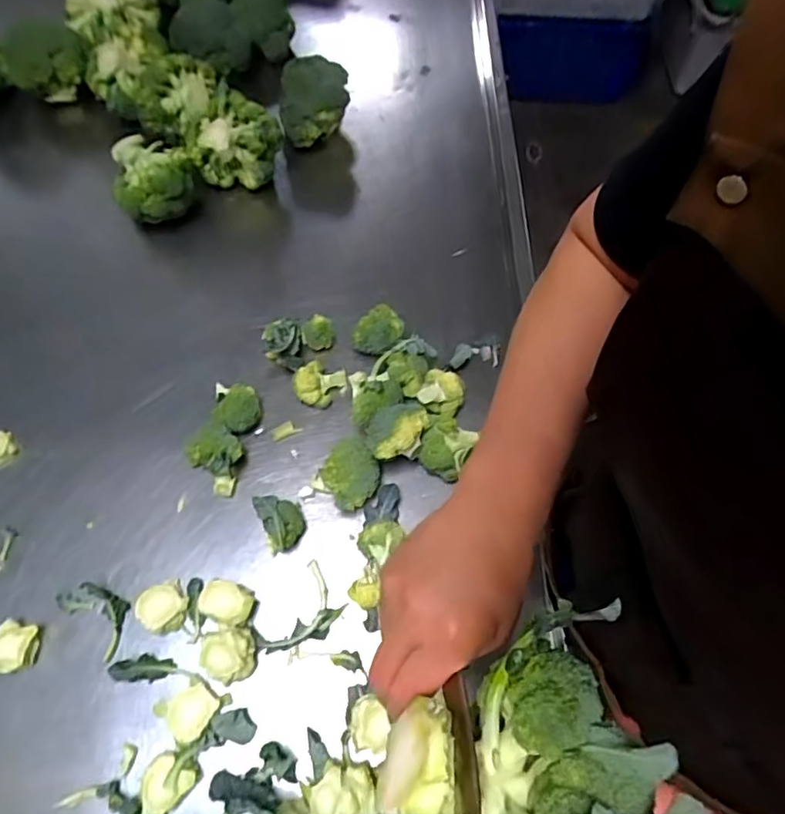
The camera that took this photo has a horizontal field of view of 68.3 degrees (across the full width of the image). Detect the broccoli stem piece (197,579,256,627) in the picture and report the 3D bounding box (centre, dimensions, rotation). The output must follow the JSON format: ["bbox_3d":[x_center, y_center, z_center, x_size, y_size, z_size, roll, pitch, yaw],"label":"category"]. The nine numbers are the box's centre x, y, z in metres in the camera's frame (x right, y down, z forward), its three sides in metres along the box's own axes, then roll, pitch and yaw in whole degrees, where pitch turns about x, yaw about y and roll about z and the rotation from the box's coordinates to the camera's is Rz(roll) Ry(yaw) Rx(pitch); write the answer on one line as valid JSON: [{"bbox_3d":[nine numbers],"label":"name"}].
[{"bbox_3d":[-0.171,0.204,0.600,0.053,0.041,0.041,16,66,5],"label":"broccoli stem piece"}]

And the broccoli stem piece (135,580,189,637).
[{"bbox_3d":[-0.237,0.208,0.599,0.048,0.029,0.048,1,66,-2],"label":"broccoli stem piece"}]

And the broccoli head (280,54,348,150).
[{"bbox_3d":[-0.113,-0.451,0.848,0.106,0.129,0.084,-13,67,-6],"label":"broccoli head"}]

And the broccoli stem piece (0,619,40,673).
[{"bbox_3d":[-0.381,0.241,0.582,0.040,0.029,0.045,8,66,3],"label":"broccoli stem piece"}]

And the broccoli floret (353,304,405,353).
[{"bbox_3d":[-0.016,-0.090,0.726,0.060,0.051,0.052,-42,72,-17],"label":"broccoli floret"}]

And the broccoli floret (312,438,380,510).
[{"bbox_3d":[-0.047,0.073,0.630,0.066,0.048,0.063,0,66,0],"label":"broccoli floret"}]

